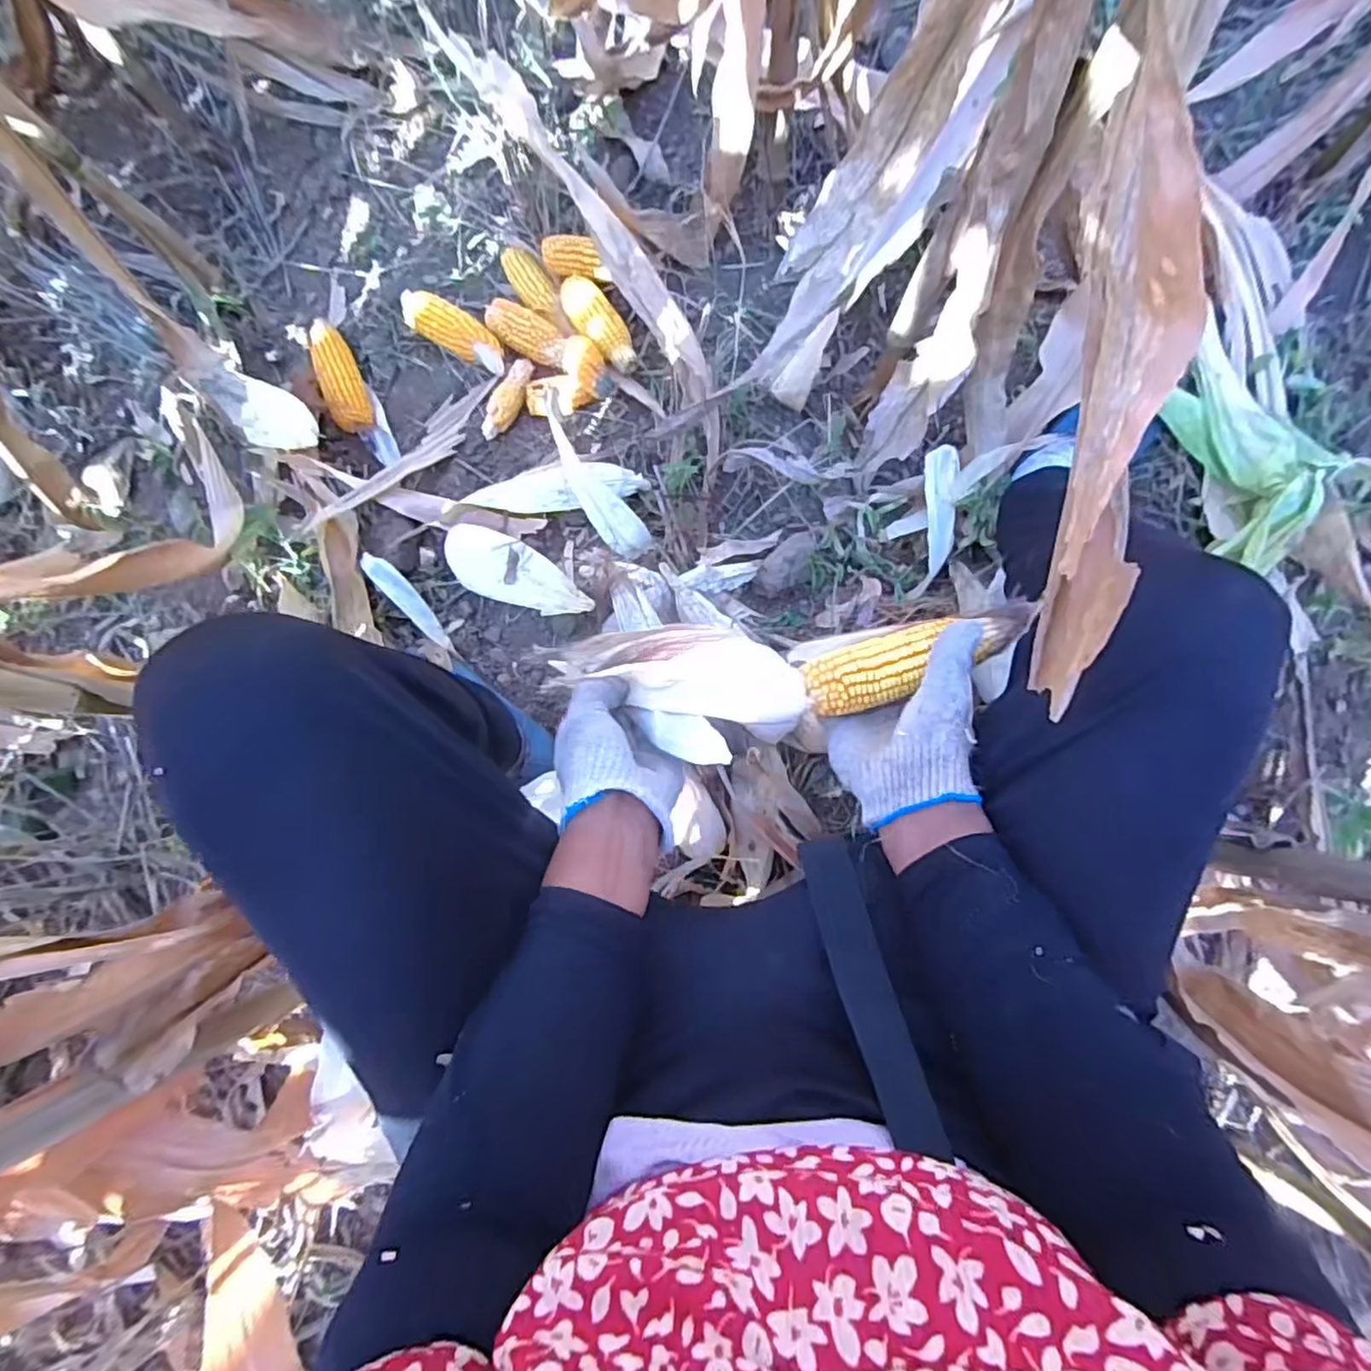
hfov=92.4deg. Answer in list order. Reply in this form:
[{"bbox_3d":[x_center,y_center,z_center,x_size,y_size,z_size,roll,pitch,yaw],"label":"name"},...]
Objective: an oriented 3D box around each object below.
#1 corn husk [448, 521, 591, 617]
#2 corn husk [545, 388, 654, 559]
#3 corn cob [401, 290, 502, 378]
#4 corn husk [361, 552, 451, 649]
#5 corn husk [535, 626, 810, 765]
[{"bbox_3d":[-0.194,-0.128,0.760,0.208,0.061,0.074,25,86,5],"label":"corn husk"},{"bbox_3d":[-0.108,-0.232,0.737,0.045,0.030,0.204,-32,96,0],"label":"corn husk"},{"bbox_3d":[-0.290,-0.446,0.837,0.164,0.042,0.049,36,87,6],"label":"corn cob"},{"bbox_3d":[-0.330,-0.099,0.780,0.026,0.018,0.138,-41,101,-1],"label":"corn husk"},{"bbox_3d":[-0.007,-0.002,0.460,0.178,0.036,0.091,18,85,5],"label":"corn husk"}]

